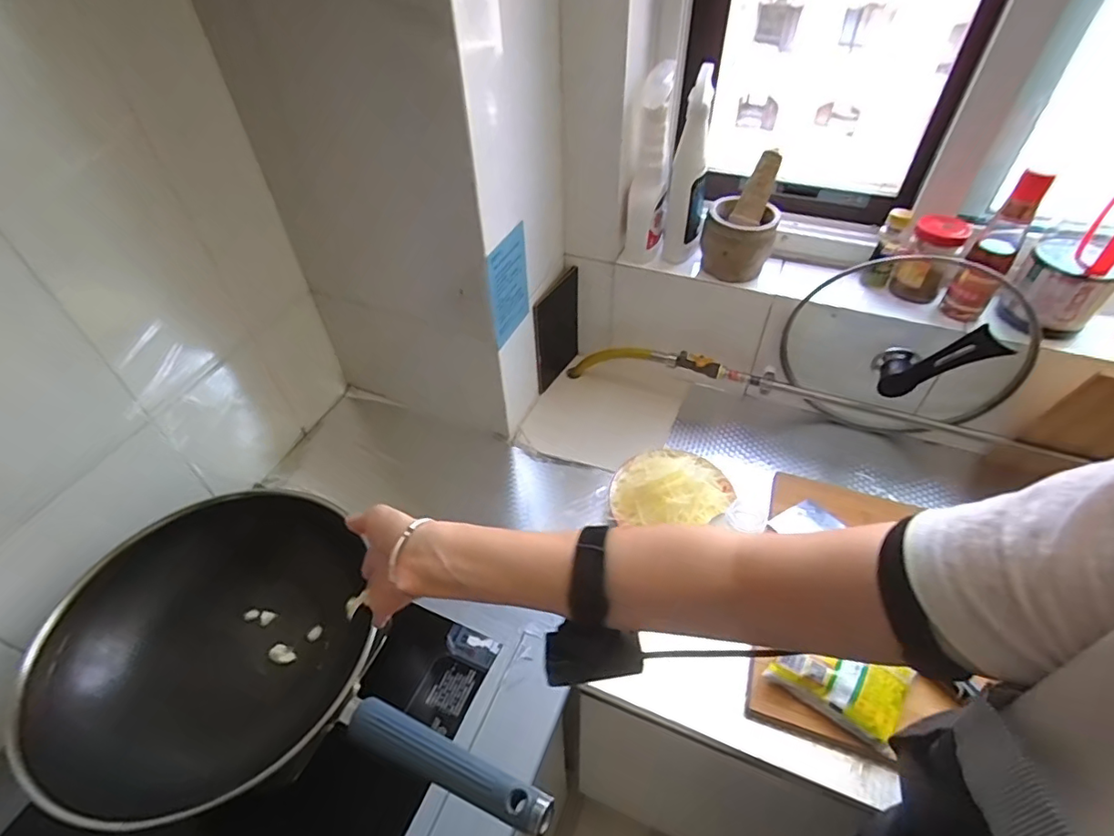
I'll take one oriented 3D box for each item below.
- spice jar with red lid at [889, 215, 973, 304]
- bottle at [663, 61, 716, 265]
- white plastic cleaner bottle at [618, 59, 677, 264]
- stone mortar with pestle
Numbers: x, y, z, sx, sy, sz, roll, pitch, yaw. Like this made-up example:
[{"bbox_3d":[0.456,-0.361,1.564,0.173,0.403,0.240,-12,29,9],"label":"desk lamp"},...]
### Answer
[{"bbox_3d":[0.517,-0.220,0.782,0.060,0.112,0.068,30,55,26],"label":"spice jar with red lid"},{"bbox_3d":[0.193,-0.340,0.795,0.055,0.264,0.064,9,48,10],"label":"bottle"},{"bbox_3d":[0.130,-0.346,0.801,0.052,0.262,0.053,9,48,10],"label":"white plastic cleaner bottle"},{"bbox_3d":[0.269,-0.286,0.812,0.096,0.154,0.103,14,49,15],"label":"stone mortar with pestle"}]

